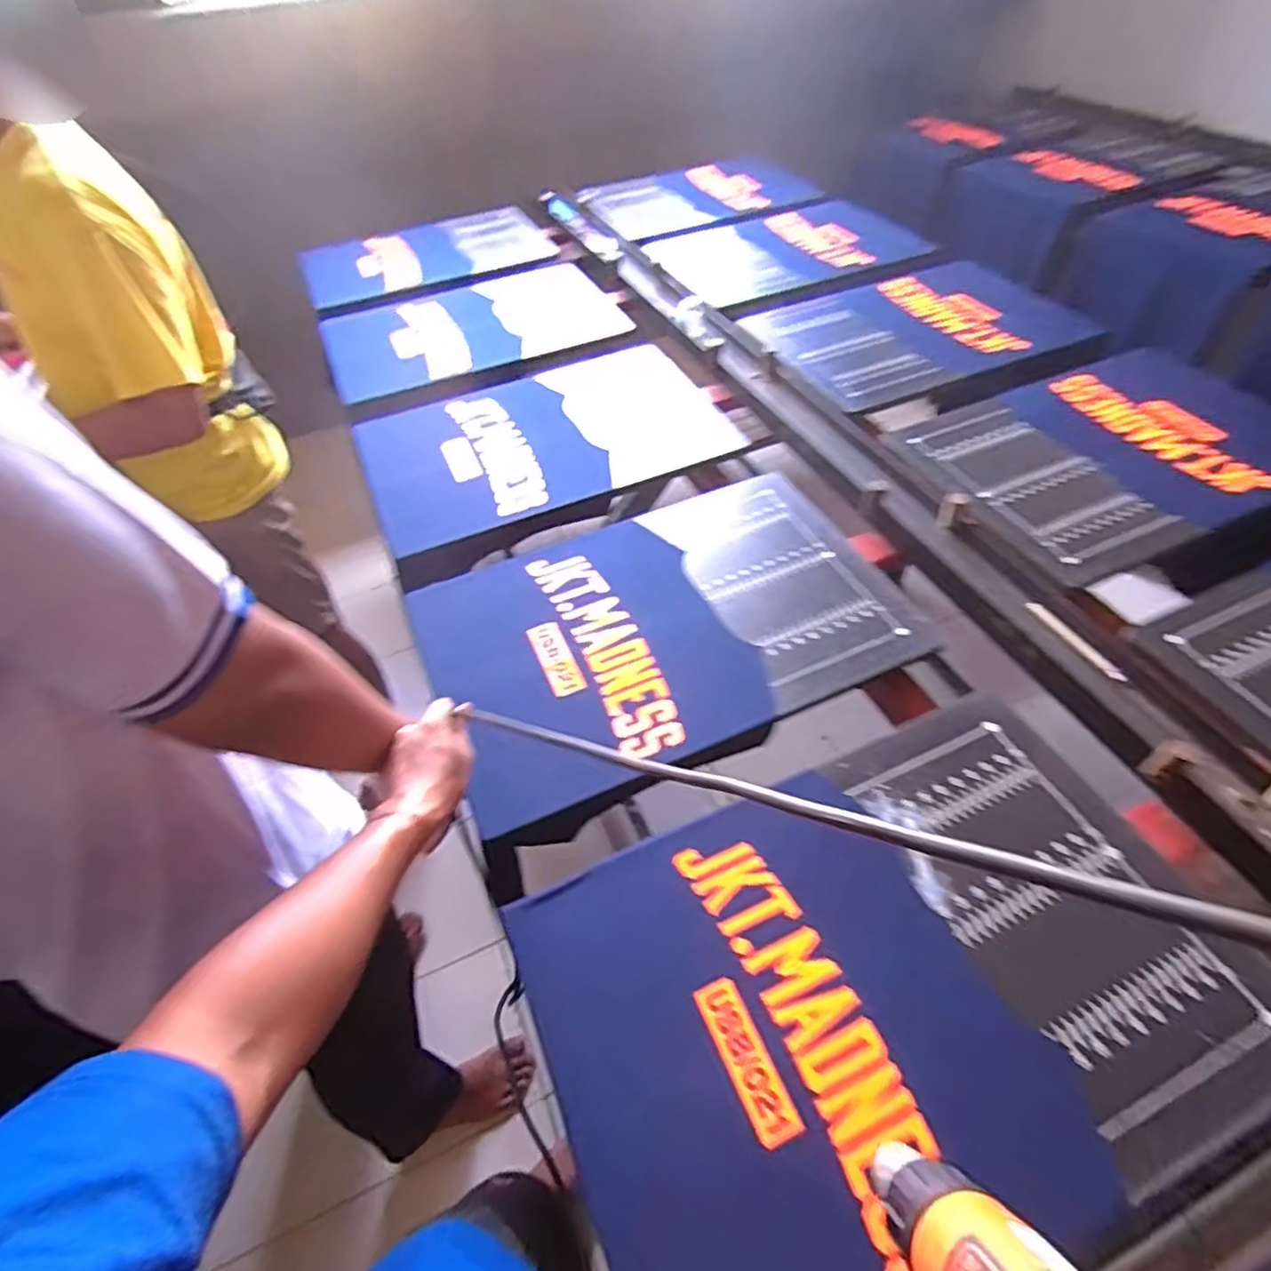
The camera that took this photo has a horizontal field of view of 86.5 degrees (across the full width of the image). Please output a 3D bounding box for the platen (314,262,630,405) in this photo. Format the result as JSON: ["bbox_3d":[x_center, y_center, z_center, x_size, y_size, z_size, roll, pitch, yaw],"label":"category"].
[{"bbox_3d":[-0.355,-0.689,1.489,0.614,0.021,0.409,-22,51,-16],"label":"platen"}]

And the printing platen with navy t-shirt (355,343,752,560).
[{"bbox_3d":[-0.160,-0.346,1.190,0.617,0.036,0.416,-18,50,-13],"label":"printing platen with navy t-shirt"}]

